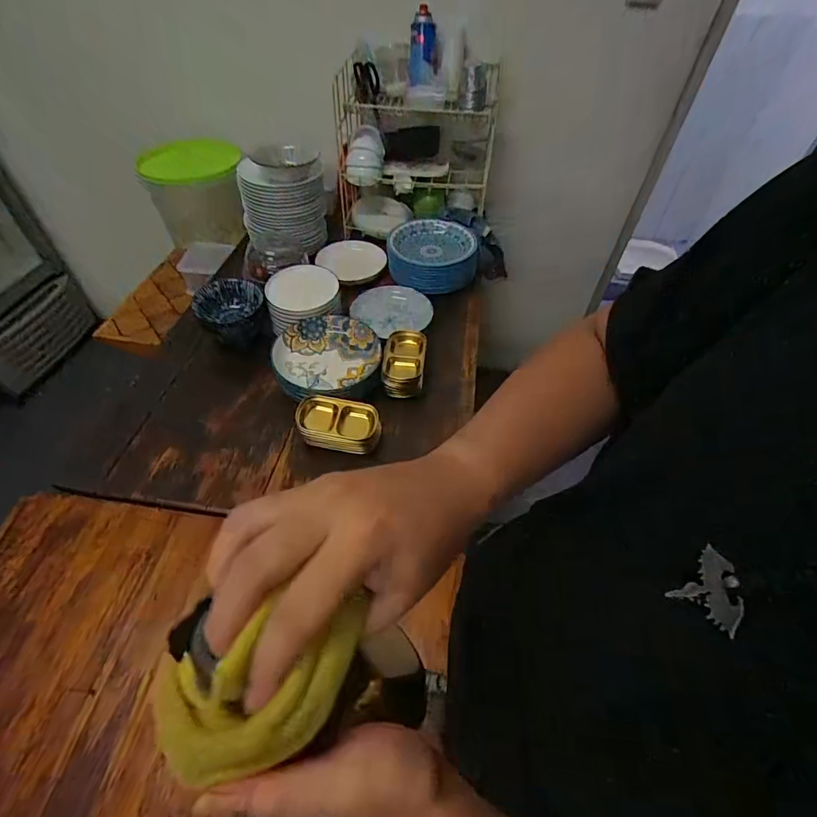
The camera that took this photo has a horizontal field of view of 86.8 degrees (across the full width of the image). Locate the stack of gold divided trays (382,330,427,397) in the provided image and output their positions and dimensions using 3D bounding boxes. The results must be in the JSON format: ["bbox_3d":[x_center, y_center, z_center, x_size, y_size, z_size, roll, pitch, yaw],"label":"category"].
[{"bbox_3d":[-0.009,-0.096,0.950,0.090,0.056,0.169,4,50,0],"label":"stack of gold divided trays"}]

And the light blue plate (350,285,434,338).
[{"bbox_3d":[-0.042,-0.253,1.106,0.215,0.019,0.131,-13,81,-24],"label":"light blue plate"}]

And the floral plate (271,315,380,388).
[{"bbox_3d":[-0.177,-0.116,0.947,0.228,0.034,0.218,2,50,-2],"label":"floral plate"}]

